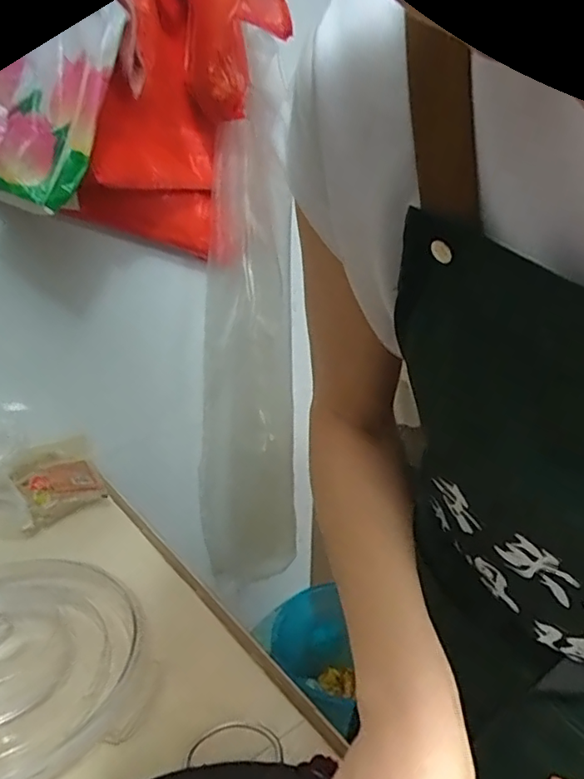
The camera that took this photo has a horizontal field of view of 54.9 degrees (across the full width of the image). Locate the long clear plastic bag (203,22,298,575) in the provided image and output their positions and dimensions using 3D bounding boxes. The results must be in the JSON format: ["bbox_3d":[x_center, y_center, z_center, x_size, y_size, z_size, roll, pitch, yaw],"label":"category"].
[{"bbox_3d":[-0.063,-0.033,0.907,0.067,0.855,0.162,18,29,35],"label":"long clear plastic bag"}]

